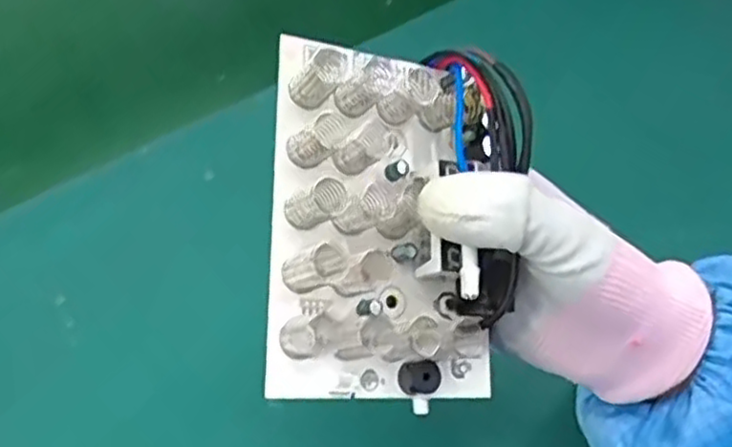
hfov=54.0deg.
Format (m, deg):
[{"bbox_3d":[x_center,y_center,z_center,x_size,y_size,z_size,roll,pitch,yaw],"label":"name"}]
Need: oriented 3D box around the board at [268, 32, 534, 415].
[{"bbox_3d":[0.012,-0.004,0.253,0.084,0.030,0.127,5,78,-21],"label":"board"}]

